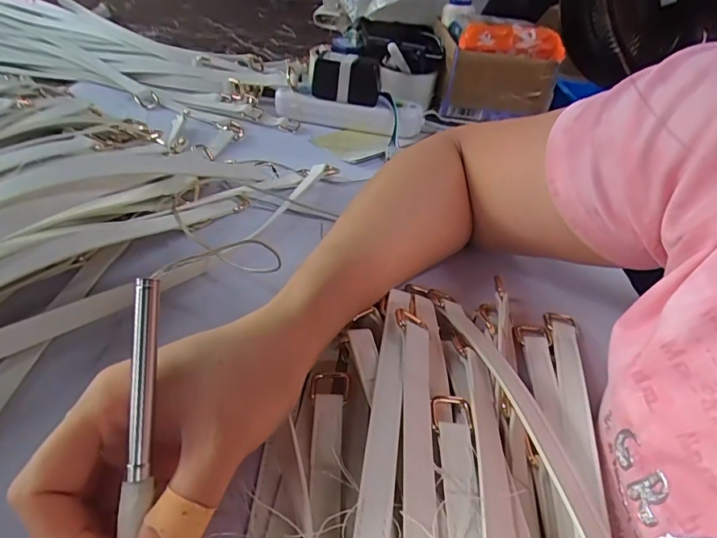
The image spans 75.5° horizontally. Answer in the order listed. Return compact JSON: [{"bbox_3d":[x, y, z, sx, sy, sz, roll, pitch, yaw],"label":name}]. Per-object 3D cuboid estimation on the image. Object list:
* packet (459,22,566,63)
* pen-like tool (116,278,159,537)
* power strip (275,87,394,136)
[{"bbox_3d":[0.190,-0.285,0.576,0.127,0.032,0.032,6,39,-5],"label":"packet"},{"bbox_3d":[-0.079,0.068,0.166,0.009,0.008,0.128,0,80,-4],"label":"pen-like tool"},{"bbox_3d":[-0.029,-0.186,0.544,0.140,0.031,0.027,10,39,0],"label":"power strip"}]

